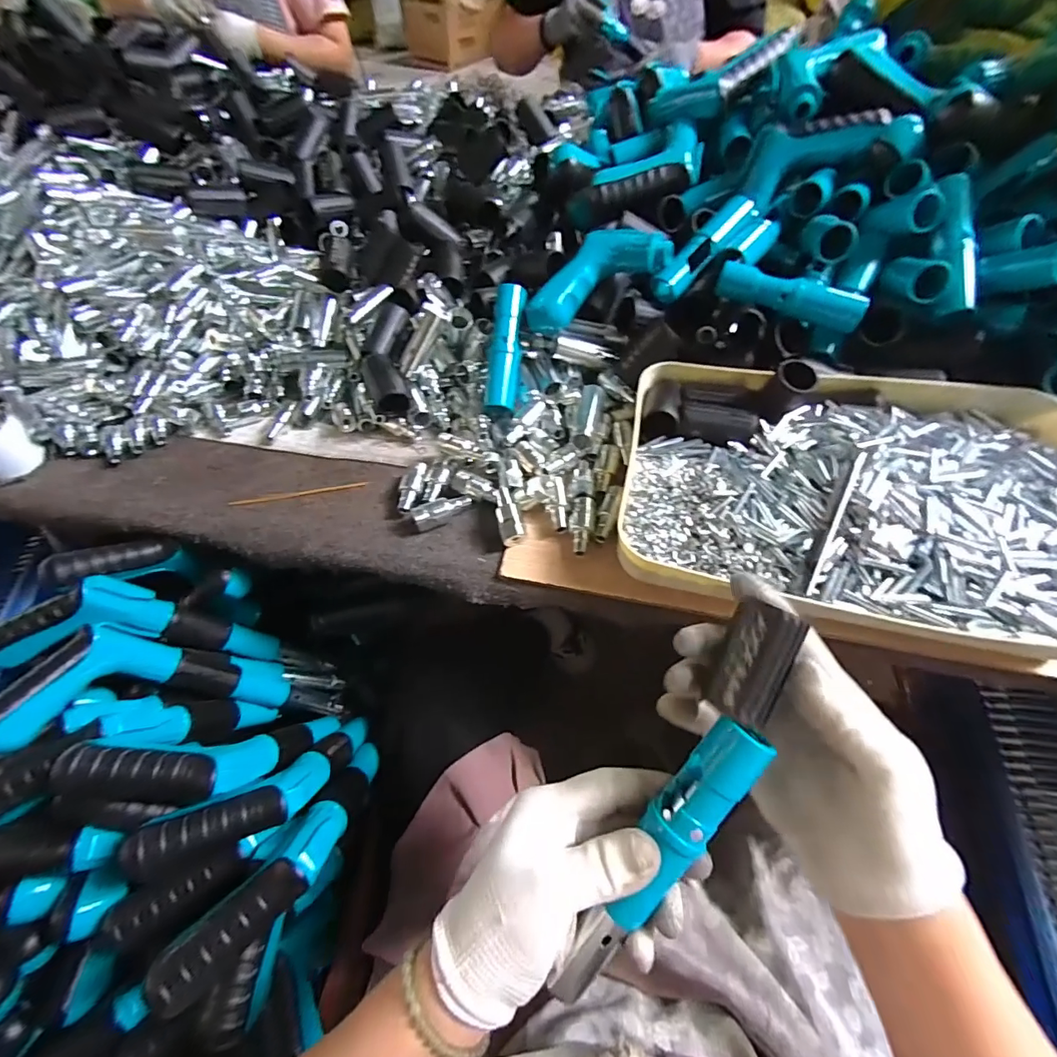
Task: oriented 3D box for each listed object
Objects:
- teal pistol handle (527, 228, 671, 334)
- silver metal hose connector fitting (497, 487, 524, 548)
[{"bbox_3d":[0.060,-0.243,0.465,0.144,0.041,0.052,-28,54,13],"label":"teal pistol handle"},{"bbox_3d":[-0.019,-0.013,0.423,0.019,0.014,0.056,-13,55,-4],"label":"silver metal hose connector fitting"}]

